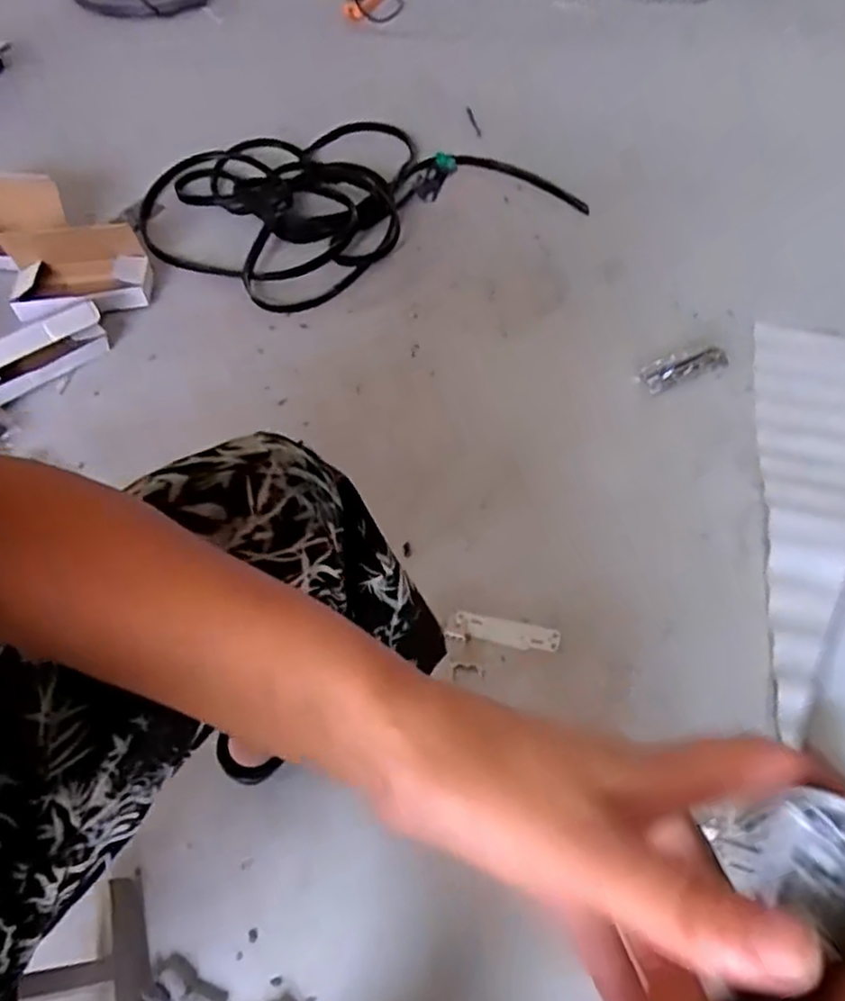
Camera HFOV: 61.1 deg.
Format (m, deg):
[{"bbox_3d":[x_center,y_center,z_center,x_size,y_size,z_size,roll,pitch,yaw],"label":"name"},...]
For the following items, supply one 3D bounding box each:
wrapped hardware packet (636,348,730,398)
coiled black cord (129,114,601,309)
[{"bbox_3d":[0.421,-0.212,1.150,0.172,0.019,0.054,-23,58,-16],"label":"wrapped hardware packet"},{"bbox_3d":[-0.148,-0.633,1.446,0.767,0.051,0.540,-27,59,-18],"label":"coiled black cord"}]

